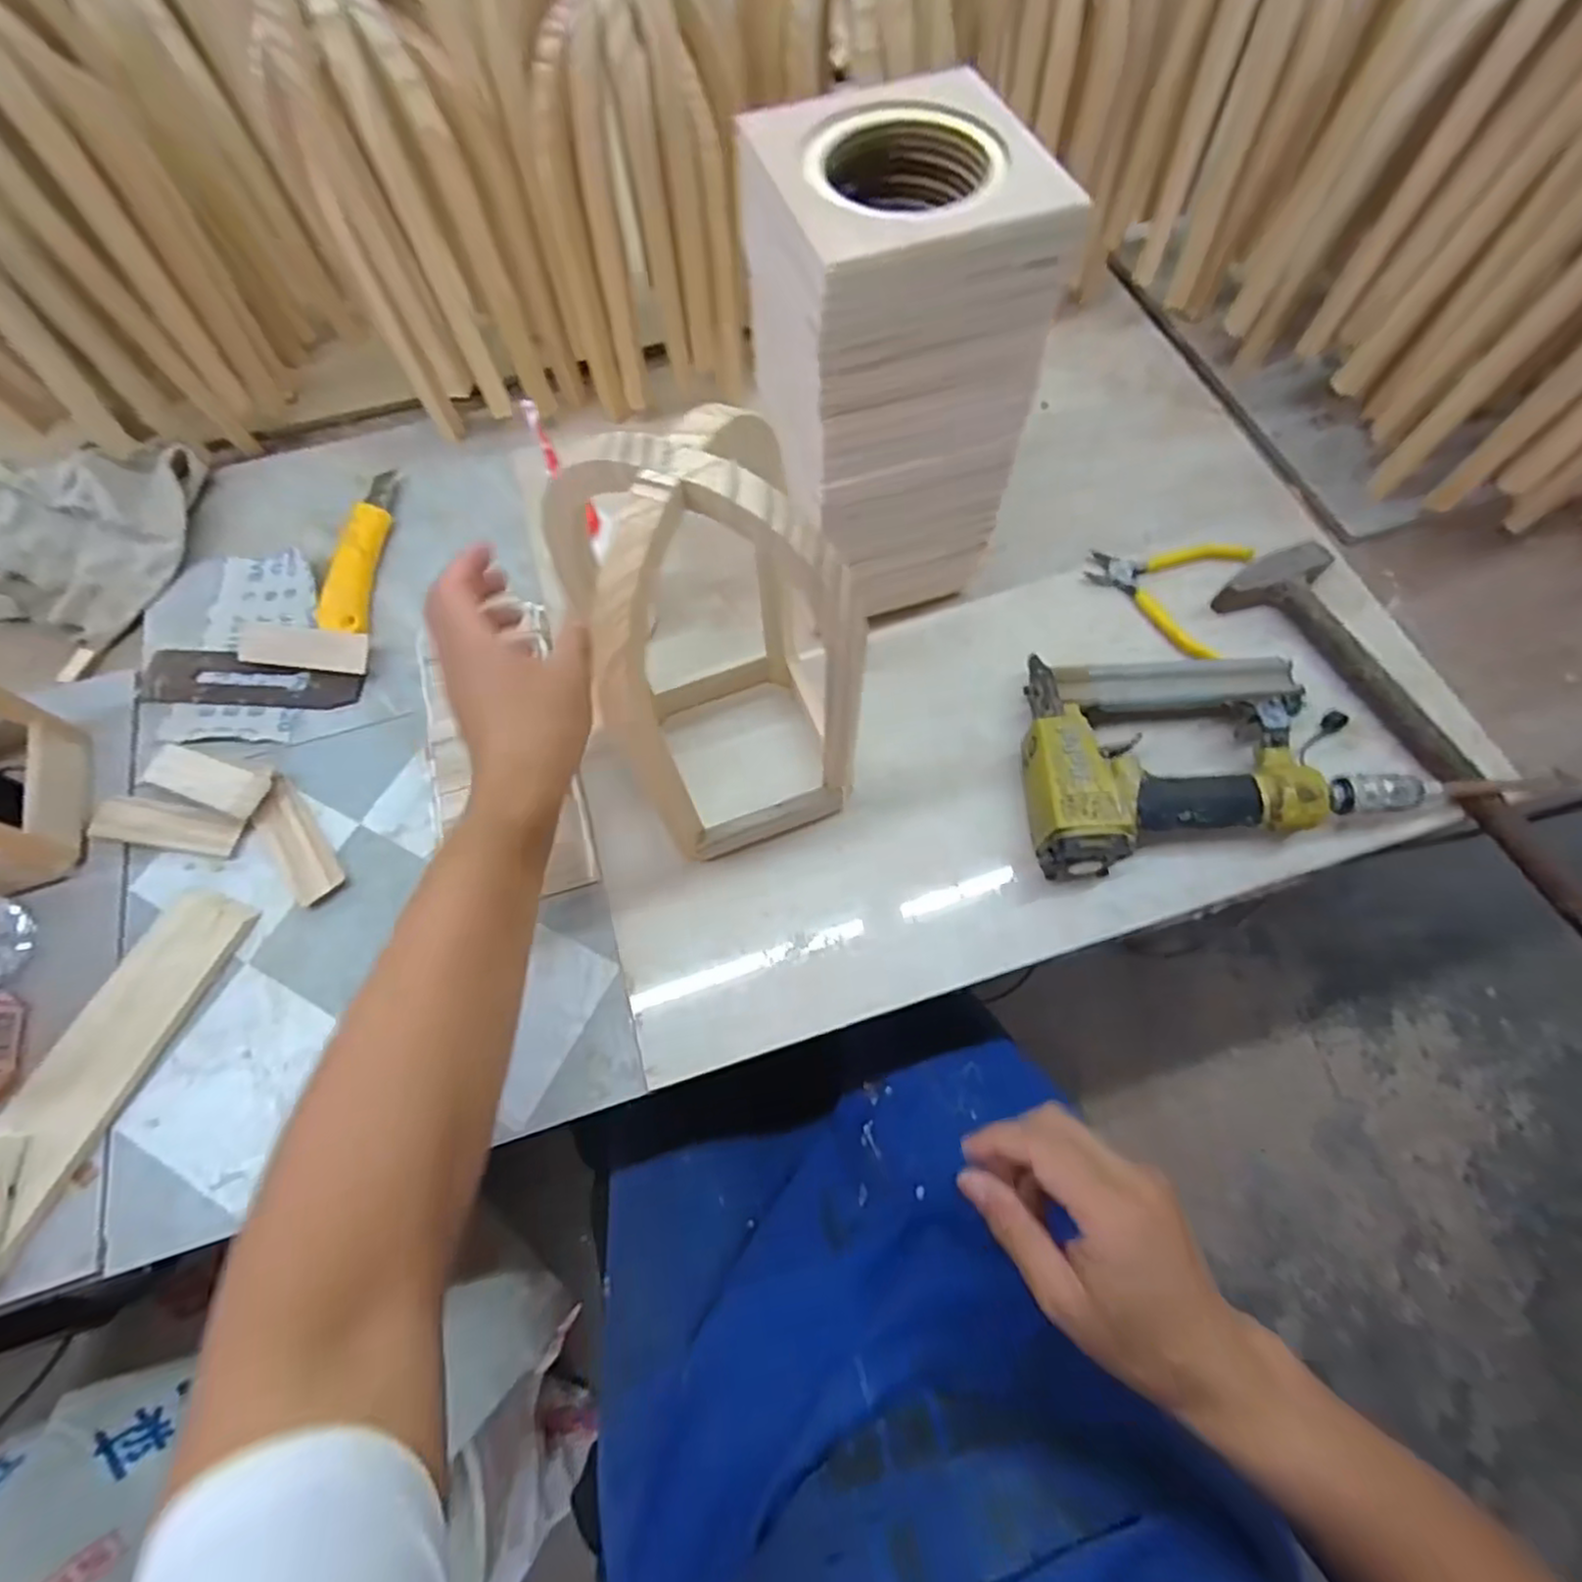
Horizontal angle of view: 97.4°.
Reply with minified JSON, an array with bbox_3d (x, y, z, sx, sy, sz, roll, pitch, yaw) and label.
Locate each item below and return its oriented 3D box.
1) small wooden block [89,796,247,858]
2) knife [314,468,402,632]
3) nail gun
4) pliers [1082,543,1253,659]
[{"bbox_3d":[-0.417,0.022,0.464,0.105,0.014,0.031,8,68,4],"label":"small wooden block"},{"bbox_3d":[-0.344,-0.193,0.555,0.036,0.025,0.160,-3,68,0],"label":"knife"},{"bbox_3d":[0.259,-0.034,0.455,0.246,0.050,0.147,-11,69,-3],"label":"nail gun"},{"bbox_3d":[0.274,-0.151,0.518,0.104,0.023,0.089,23,74,7],"label":"pliers"}]

